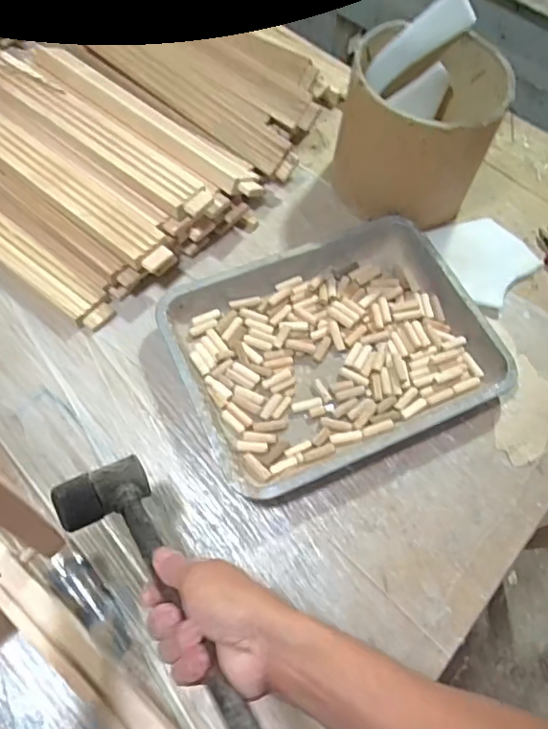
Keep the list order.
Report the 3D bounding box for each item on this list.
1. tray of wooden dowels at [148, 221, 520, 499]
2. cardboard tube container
[{"bbox_3d":[0.076,-0.026,0.722,0.374,0.044,0.295,-22,67,-14],"label":"tray of wooden dowels"},{"bbox_3d":[0.198,-0.326,0.801,0.193,0.192,0.192,2,63,-3],"label":"cardboard tube container"}]

